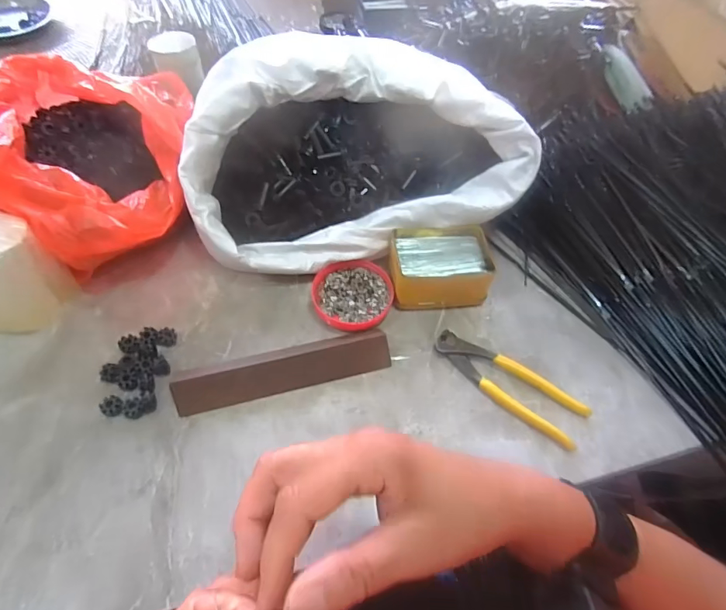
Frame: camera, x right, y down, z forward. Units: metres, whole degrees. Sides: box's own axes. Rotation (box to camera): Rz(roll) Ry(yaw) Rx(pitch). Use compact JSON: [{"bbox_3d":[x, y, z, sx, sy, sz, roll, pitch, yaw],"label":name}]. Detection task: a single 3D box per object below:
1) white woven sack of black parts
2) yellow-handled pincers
[{"bbox_3d":[-0.017,-0.180,0.510,0.367,0.128,0.219,-6,56,-7],"label":"white woven sack of black parts"},{"bbox_3d":[0.150,0.078,0.453,0.164,0.016,0.057,31,59,18],"label":"yellow-handled pincers"}]

